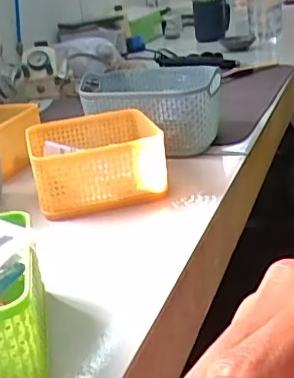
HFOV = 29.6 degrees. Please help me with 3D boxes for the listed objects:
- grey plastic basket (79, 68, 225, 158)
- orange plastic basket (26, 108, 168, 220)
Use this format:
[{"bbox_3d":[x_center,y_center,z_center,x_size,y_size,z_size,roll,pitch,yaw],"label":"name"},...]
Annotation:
[{"bbox_3d":[0.013,-0.101,0.699,0.157,0.084,0.133,6,26,31],"label":"grey plastic basket"},{"bbox_3d":[-0.055,-0.033,0.593,0.130,0.061,0.149,-12,22,-10],"label":"orange plastic basket"}]

